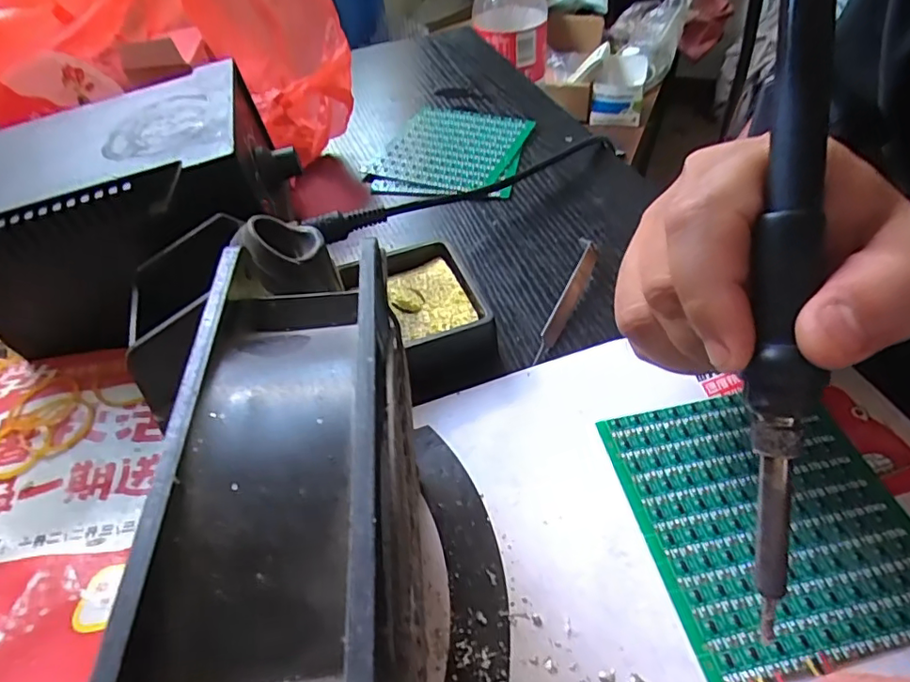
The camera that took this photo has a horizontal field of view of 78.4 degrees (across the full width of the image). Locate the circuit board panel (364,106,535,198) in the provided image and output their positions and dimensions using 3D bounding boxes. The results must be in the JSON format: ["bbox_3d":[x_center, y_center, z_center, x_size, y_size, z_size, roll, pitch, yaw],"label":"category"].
[{"bbox_3d":[-0.003,-0.141,0.410,0.105,0.006,0.116,8,49,13],"label":"circuit board panel"}]

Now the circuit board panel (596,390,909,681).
[{"bbox_3d":[0.115,0.062,0.206,0.093,0.004,0.099,-10,48,-6],"label":"circuit board panel"}]

